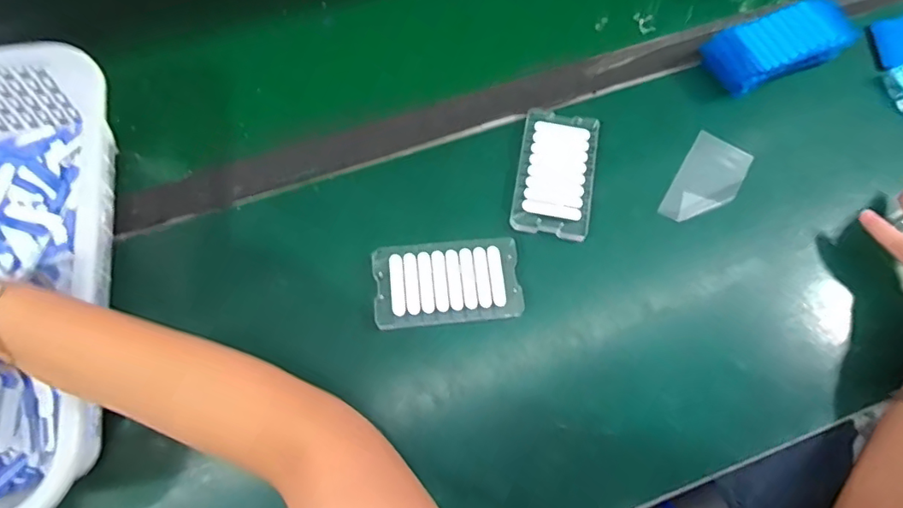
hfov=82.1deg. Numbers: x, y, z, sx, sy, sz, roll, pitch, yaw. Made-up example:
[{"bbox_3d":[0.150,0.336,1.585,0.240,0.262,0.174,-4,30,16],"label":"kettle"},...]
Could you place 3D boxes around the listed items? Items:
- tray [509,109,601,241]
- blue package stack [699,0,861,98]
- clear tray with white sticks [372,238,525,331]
[{"bbox_3d":[0.097,-0.076,0.479,0.068,0.009,0.123,11,69,3],"label":"tray"},{"bbox_3d":[0.327,-0.207,0.517,0.137,0.039,0.067,-17,70,-7],"label":"blue package stack"},{"bbox_3d":[-0.003,0.023,0.438,0.120,0.012,0.069,-5,69,-3],"label":"clear tray with white sticks"}]

